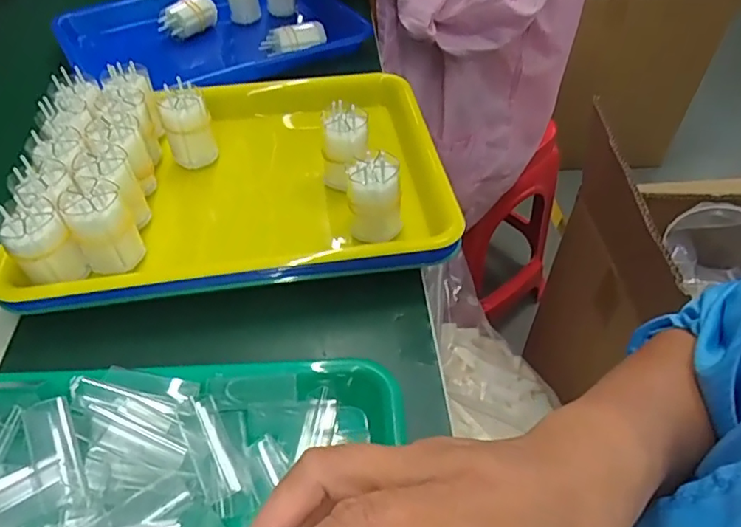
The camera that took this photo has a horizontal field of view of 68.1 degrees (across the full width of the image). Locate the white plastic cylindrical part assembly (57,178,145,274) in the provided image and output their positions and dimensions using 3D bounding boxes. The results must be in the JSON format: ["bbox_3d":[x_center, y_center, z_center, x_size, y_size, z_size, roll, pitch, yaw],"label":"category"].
[{"bbox_3d":[-0.189,-0.026,0.390,0.040,0.057,0.034,-21,51,-17],"label":"white plastic cylindrical part assembly"}]

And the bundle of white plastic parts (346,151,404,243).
[{"bbox_3d":[0.003,-0.053,0.404,0.036,0.046,0.039,-4,48,-3],"label":"bundle of white plastic parts"}]

